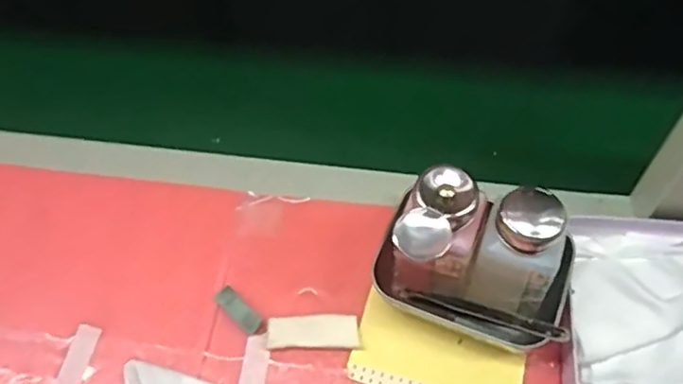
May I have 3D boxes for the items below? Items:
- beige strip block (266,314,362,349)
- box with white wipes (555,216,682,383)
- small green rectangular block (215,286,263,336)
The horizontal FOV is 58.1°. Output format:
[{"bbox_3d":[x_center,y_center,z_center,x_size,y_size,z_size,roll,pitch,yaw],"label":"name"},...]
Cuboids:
[{"bbox_3d":[-0.021,0.105,0.463,0.070,0.006,0.024,-1,59,3],"label":"beige strip block"},{"bbox_3d":[0.219,0.085,0.442,0.113,0.030,0.136,7,60,8],"label":"box with white wipes"},{"bbox_3d":[-0.080,0.091,0.475,0.041,0.012,0.015,37,68,23],"label":"small green rectangular block"}]

